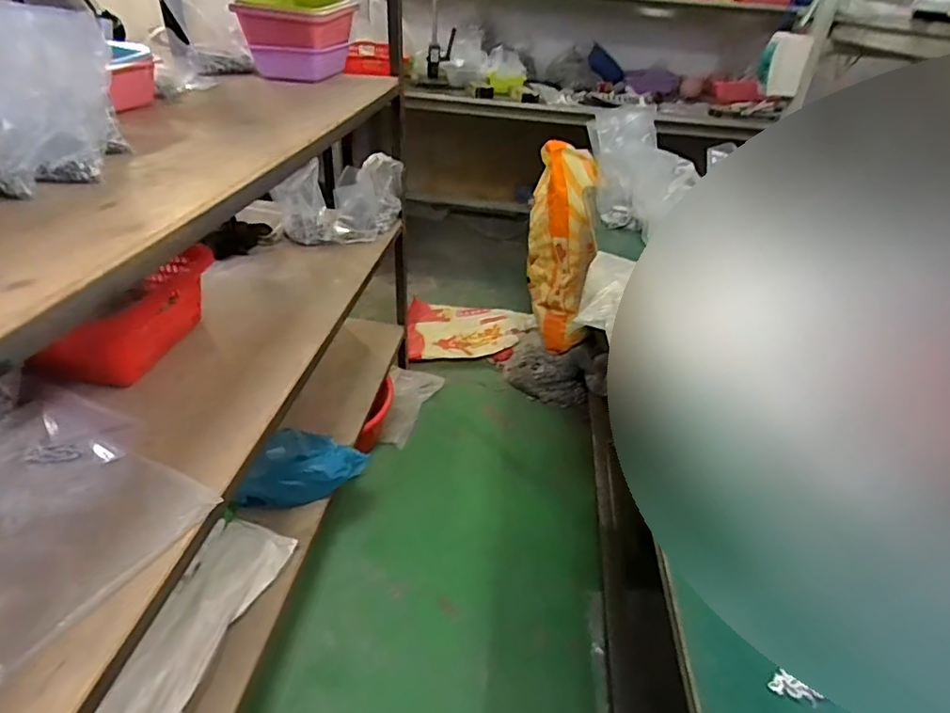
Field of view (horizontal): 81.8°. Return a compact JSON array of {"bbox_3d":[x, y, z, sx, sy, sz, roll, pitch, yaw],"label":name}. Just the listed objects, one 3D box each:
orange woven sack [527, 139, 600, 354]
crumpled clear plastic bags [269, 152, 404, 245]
[{"bbox_3d":[0.280,-0.349,1.827,0.160,0.654,0.273,0,10,-6],"label":"orange woven sack"},{"bbox_3d":[-0.350,-0.428,1.508,0.220,0.179,0.336,15,36,15],"label":"crumpled clear plastic bags"}]

